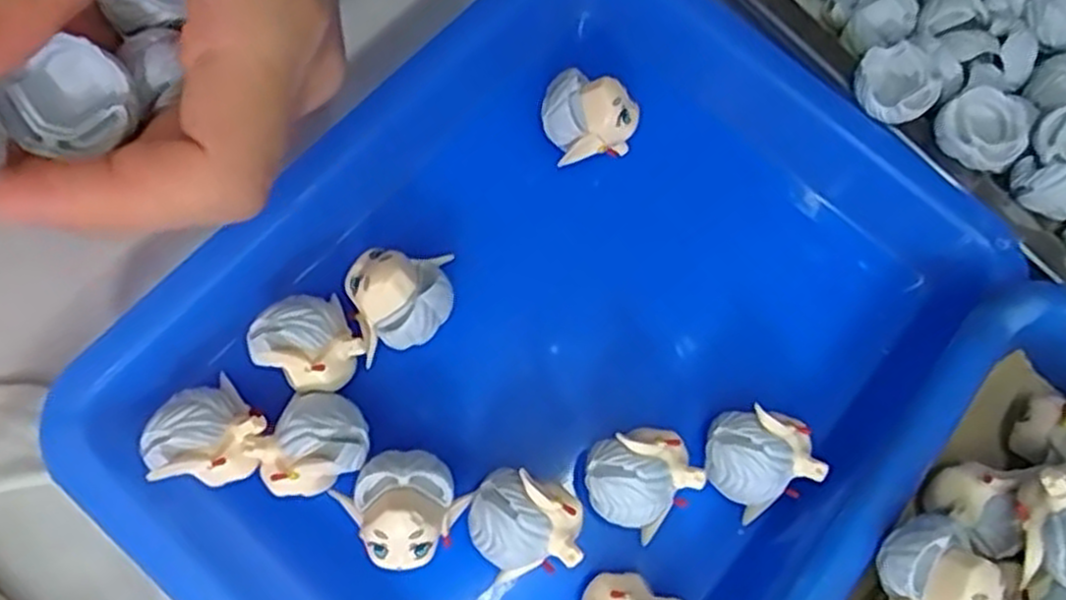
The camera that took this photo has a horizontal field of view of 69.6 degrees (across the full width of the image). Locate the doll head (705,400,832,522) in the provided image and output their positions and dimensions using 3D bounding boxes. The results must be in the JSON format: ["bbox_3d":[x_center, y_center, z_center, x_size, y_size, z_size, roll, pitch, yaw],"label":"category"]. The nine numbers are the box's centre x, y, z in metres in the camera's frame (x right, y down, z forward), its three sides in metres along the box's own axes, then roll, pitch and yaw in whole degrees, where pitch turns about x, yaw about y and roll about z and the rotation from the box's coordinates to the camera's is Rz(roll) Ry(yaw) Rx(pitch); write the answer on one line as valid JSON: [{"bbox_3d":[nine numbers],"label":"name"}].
[{"bbox_3d":[0.059,0.042,0.206,0.025,0.031,0.026,1,72,-3],"label":"doll head"}]

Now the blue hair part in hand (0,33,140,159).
[{"bbox_3d":[-0.091,-0.040,0.150,0.023,0.013,0.020,-28,72,-12],"label":"blue hair part in hand"}]

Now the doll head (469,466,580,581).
[{"bbox_3d":[-0.002,0.056,0.194,0.027,0.024,0.025,1,72,-3],"label":"doll head"}]

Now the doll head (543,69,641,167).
[{"bbox_3d":[0.016,-0.052,0.230,0.027,0.023,0.022,7,72,-2],"label":"doll head"}]

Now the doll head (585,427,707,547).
[{"bbox_3d":[0.027,0.046,0.200,0.026,0.024,0.026,1,72,-3],"label":"doll head"}]

